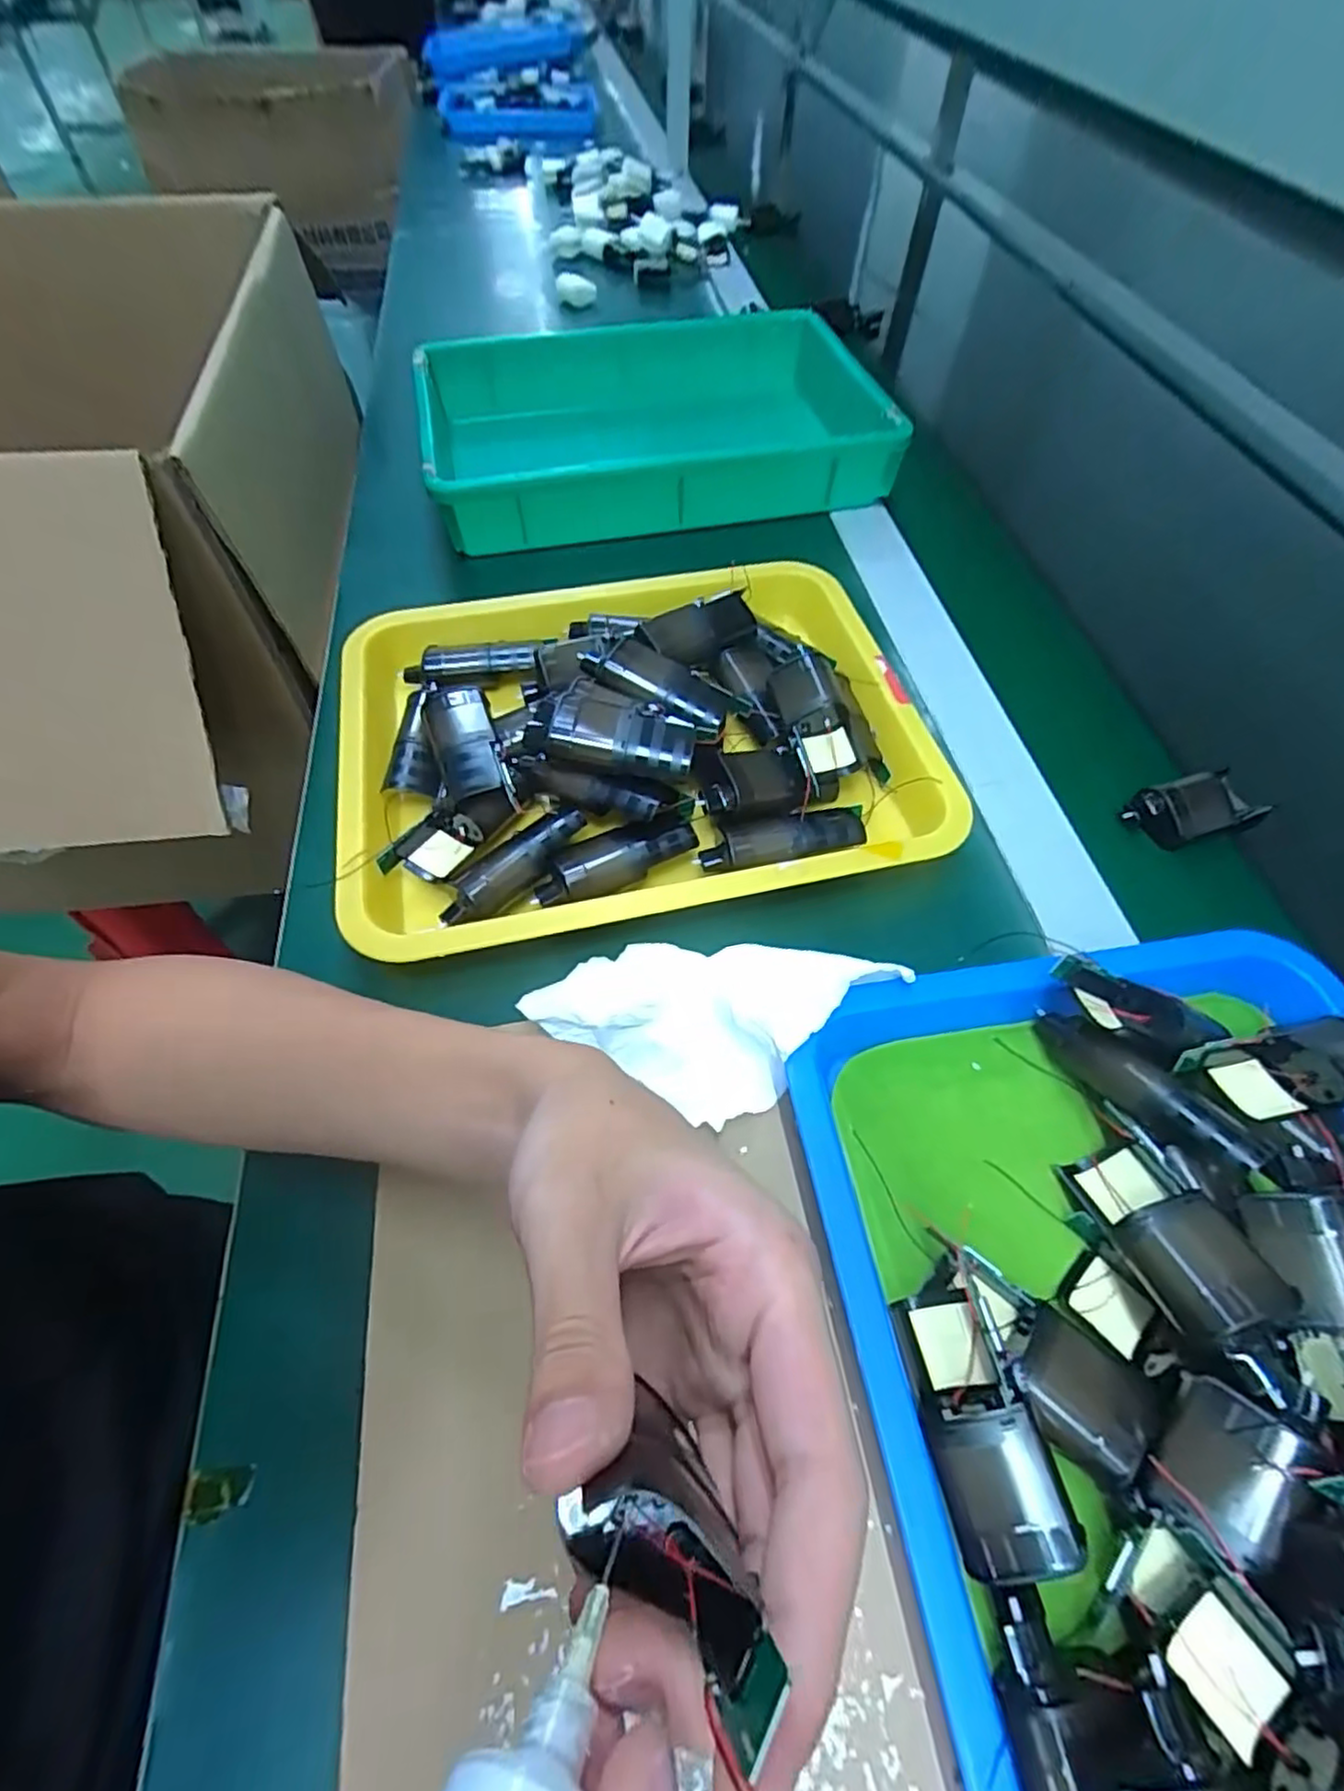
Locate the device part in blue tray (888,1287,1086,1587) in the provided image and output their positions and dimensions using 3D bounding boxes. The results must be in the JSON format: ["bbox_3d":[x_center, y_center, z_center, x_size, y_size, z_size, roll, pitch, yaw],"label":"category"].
[{"bbox_3d":[0.101,0.180,0.237,0.034,0.035,0.074,-11,58,-8],"label":"device part in blue tray"}]

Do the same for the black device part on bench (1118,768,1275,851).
[{"bbox_3d":[0.313,-0.051,0.421,0.087,0.025,0.038,-14,85,-6],"label":"black device part on bench"}]

